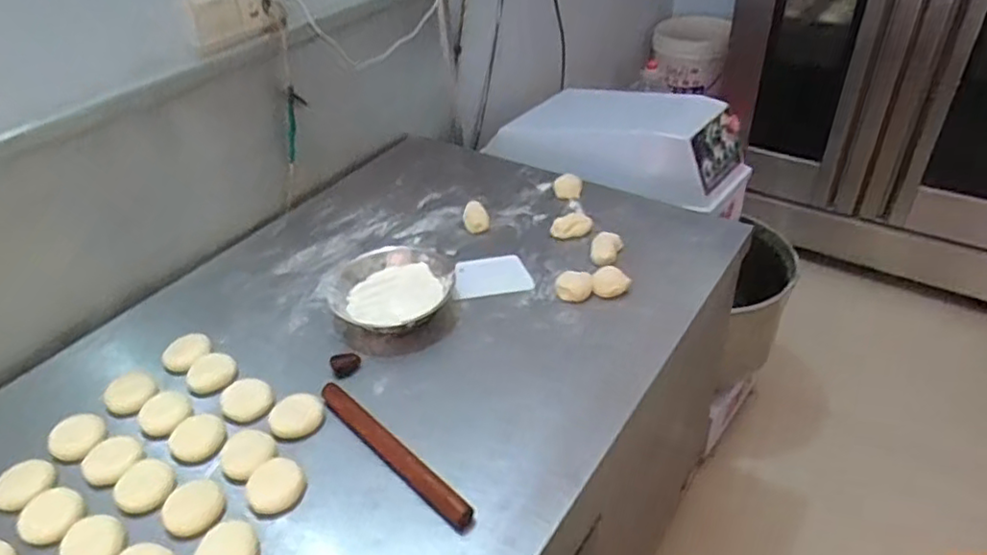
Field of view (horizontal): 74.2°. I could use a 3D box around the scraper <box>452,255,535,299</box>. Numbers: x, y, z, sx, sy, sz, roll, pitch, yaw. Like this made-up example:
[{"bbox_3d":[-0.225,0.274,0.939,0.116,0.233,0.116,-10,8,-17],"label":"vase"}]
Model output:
[{"bbox_3d":[-0.005,-0.003,1.078,0.126,0.009,0.101,-6,38,-6],"label":"scraper"}]

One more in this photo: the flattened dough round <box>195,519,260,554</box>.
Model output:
[{"bbox_3d":[-0.288,0.295,0.703,0.065,0.023,0.064,-3,38,2],"label":"flattened dough round"}]

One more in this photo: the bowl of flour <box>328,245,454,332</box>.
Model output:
[{"bbox_3d":[-0.159,0.021,1.023,0.170,0.053,0.178,-3,38,2],"label":"bowl of flour"}]

